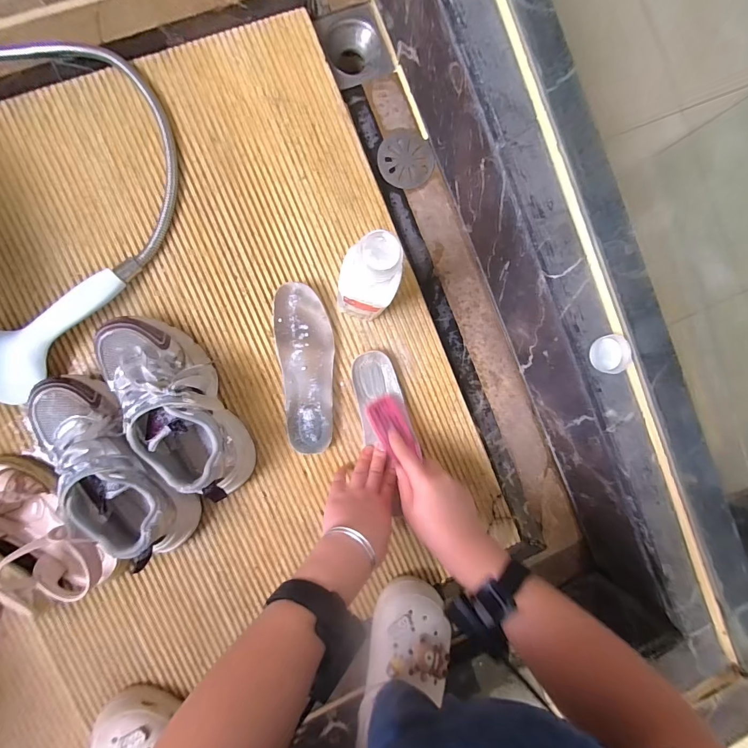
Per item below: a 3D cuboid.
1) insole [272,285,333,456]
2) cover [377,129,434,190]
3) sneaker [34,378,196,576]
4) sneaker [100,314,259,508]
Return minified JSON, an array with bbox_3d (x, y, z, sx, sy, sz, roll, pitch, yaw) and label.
[{"bbox_3d":[-0.087,-0.006,0.491,0.071,0.025,0.216,-7,92,-7],"label":"insole"},{"bbox_3d":[0.045,-0.304,0.522,0.076,0.010,0.079,-13,93,-7],"label":"cover"},{"bbox_3d":[-0.305,0.111,0.423,0.094,0.097,0.240,-37,95,-5],"label":"sneaker"},{"bbox_3d":[-0.232,0.039,0.432,0.099,0.093,0.236,-27,95,-6],"label":"sneaker"}]

